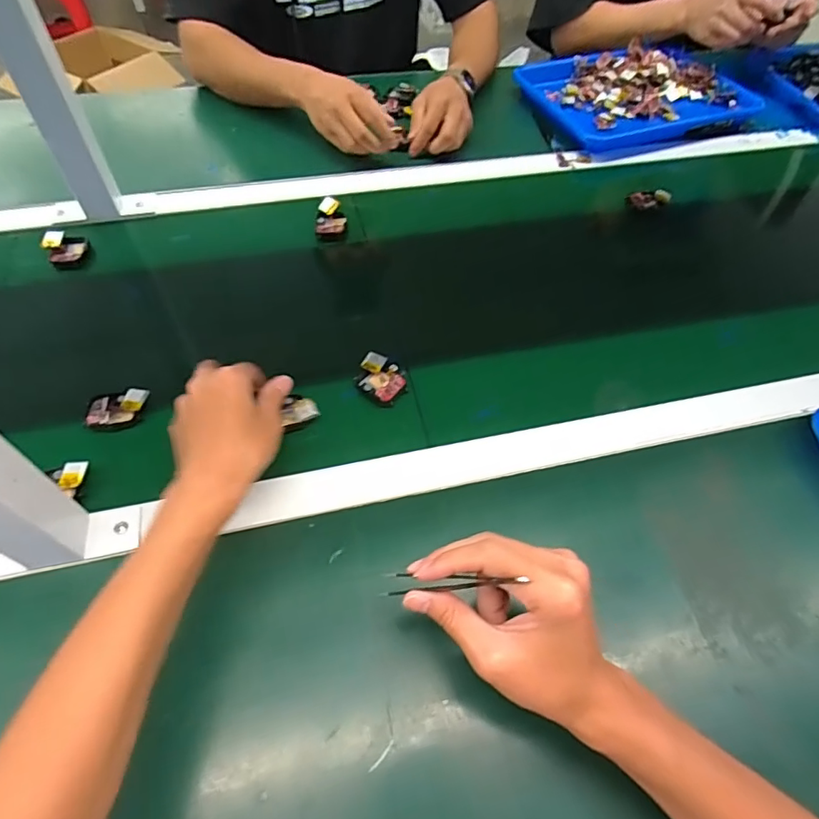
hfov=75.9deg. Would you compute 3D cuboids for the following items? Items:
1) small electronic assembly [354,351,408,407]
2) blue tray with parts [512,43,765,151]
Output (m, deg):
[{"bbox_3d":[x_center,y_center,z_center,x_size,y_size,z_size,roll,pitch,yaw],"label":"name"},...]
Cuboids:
[{"bbox_3d":[-0.029,-0.030,0.516,0.052,0.014,0.040,36,61,23],"label":"small electronic assembly"},{"bbox_3d":[0.354,-0.517,0.848,0.333,0.037,0.243,-20,57,-14],"label":"blue tray with parts"}]

